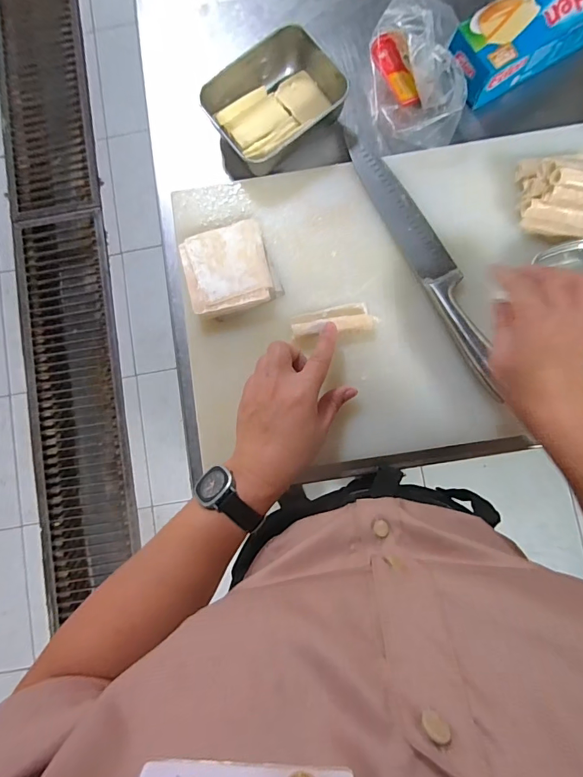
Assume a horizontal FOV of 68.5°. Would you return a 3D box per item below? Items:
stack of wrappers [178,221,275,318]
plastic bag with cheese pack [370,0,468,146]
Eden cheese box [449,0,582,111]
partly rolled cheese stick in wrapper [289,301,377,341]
[{"bbox_3d":[-0.064,-0.120,0.436,0.082,0.022,0.085,-13,85,1],"label":"stack of wrappers"},{"bbox_3d":[0.129,-0.335,0.448,0.086,0.057,0.174,-5,85,2],"label":"plastic bag with cheese pack"},{"bbox_3d":[0.246,-0.371,0.453,0.164,0.061,0.068,-32,85,-1],"label":"Eden cheese box"},{"bbox_3d":[0.043,-0.069,0.426,0.085,0.021,0.030,-8,85,-2],"label":"partly rolled cheese stick in wrapper"}]

